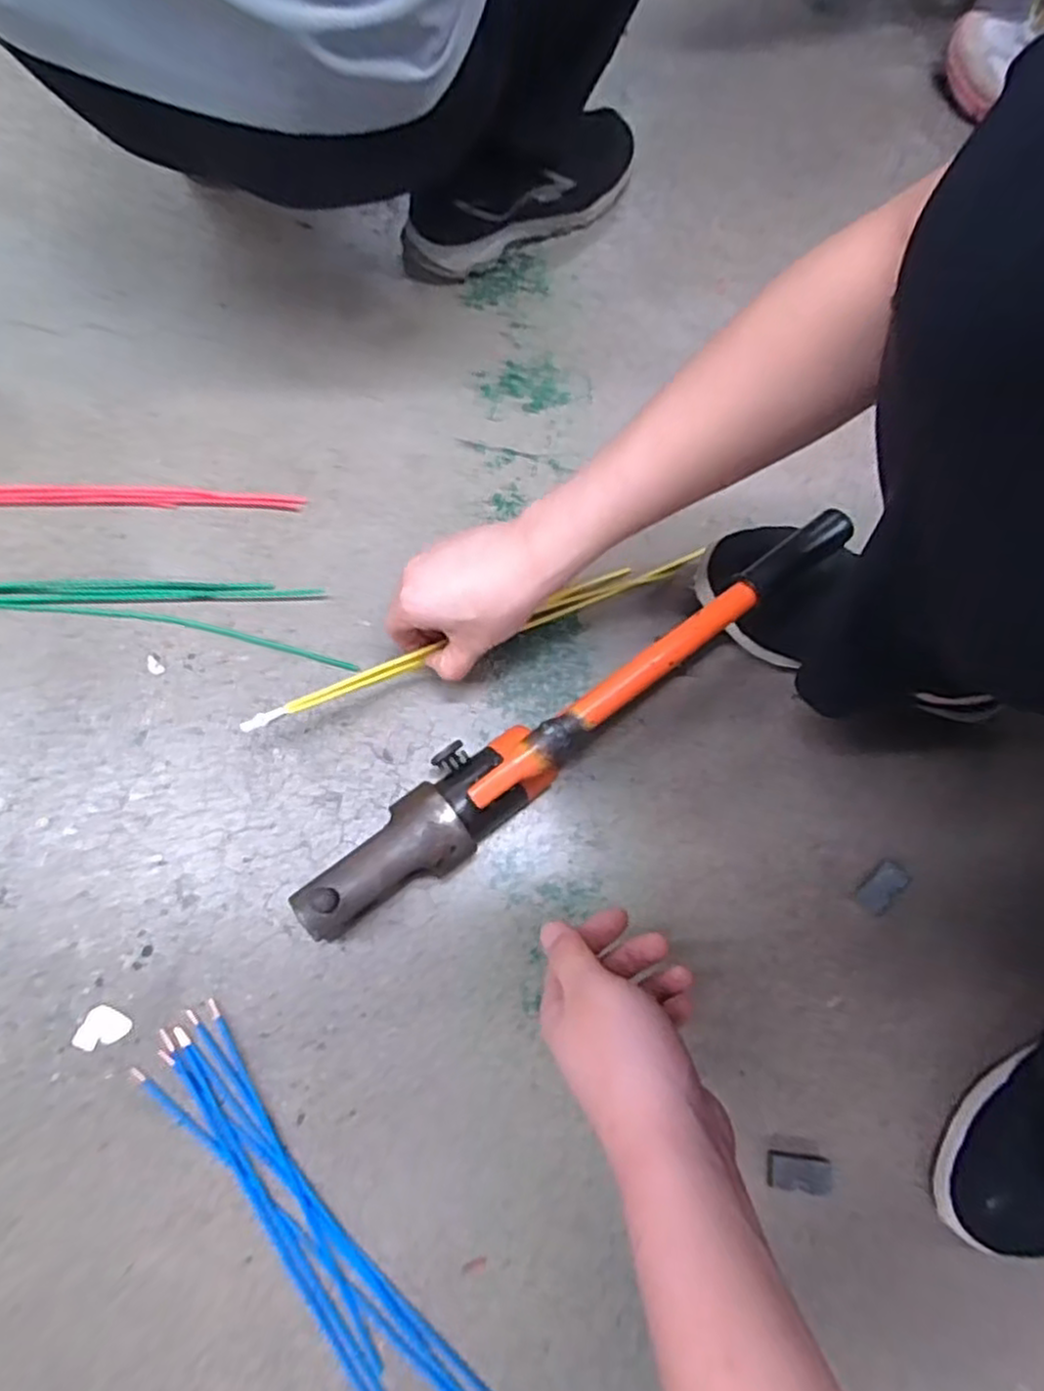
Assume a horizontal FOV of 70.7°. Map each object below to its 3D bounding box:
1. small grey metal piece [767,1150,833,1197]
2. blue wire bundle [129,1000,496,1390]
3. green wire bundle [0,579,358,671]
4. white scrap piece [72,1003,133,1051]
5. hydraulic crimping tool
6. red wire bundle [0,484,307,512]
[{"bbox_3d":[0.195,0.334,0.513,0.046,0.012,0.023,12,75,1],"label":"small grey metal piece"},{"bbox_3d":[-0.121,0.382,0.487,0.072,0.016,0.382,-39,79,-11],"label":"blue wire bundle"},{"bbox_3d":[-0.336,-0.081,0.602,0.400,0.009,0.062,8,75,0],"label":"green wire bundle"},{"bbox_3d":[-0.297,0.238,0.520,0.031,0.004,0.031,29,76,6],"label":"white scrap piece"},{"bbox_3d":[0.031,0.013,0.535,0.444,0.119,0.065,-38,79,-11],"label":"hydraulic crimping tool"},{"bbox_3d":[-0.380,-0.168,0.619,0.379,0.007,0.020,-1,75,-2],"label":"red wire bundle"}]

